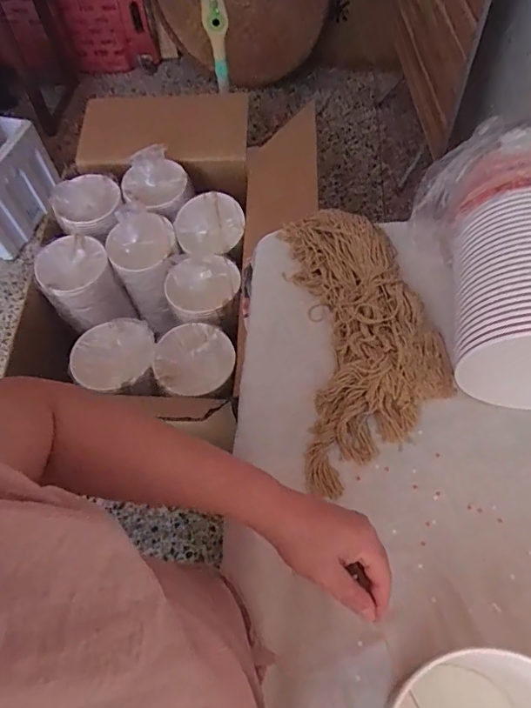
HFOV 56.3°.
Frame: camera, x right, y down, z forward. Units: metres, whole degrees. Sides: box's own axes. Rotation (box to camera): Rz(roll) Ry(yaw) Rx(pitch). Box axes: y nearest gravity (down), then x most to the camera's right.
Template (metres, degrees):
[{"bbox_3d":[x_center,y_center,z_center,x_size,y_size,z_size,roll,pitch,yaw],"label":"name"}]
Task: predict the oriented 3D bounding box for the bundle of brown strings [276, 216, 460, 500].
[{"bbox_3d":[0.128,-0.033,0.614,0.182,0.063,0.384,-5,59,1],"label":"bundle of brown strings"}]

